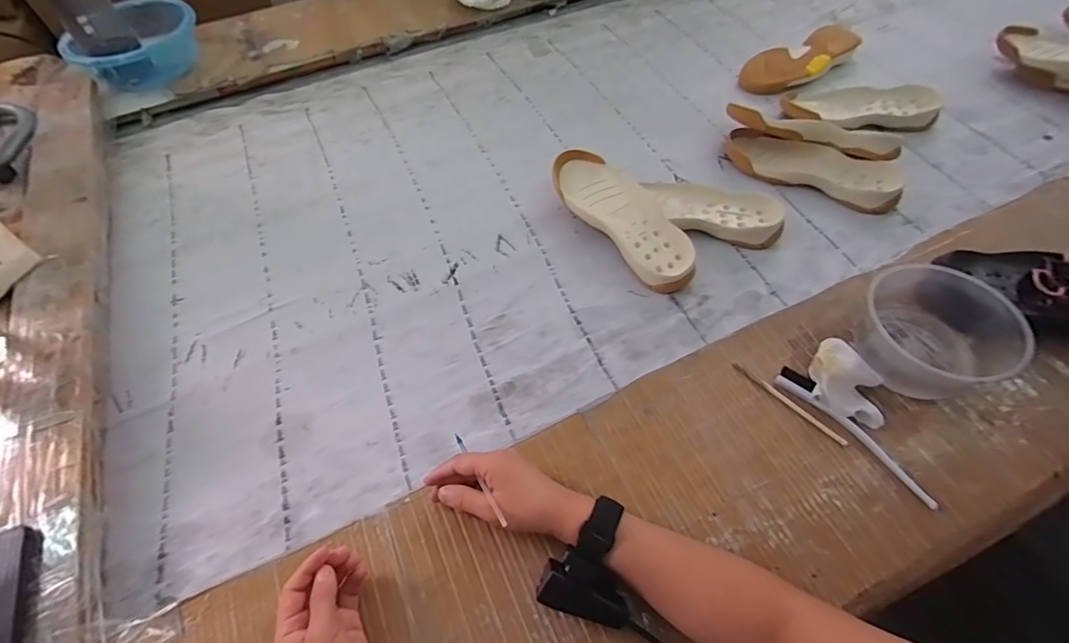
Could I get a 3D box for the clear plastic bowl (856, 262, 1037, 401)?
[{"bbox_3d":[0.395,0.018,0.503,0.122,0.074,0.132,0,59,0],"label":"clear plastic bowl"}]

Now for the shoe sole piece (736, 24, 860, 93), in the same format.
[{"bbox_3d":[0.479,-0.468,0.907,0.234,0.045,0.099,-31,64,-17],"label":"shoe sole piece"}]

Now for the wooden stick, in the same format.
[{"bbox_3d":[0.259,0.083,0.517,0.008,0.004,0.126,-38,67,-20],"label":"wooden stick"}]

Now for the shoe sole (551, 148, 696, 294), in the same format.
[{"bbox_3d":[0.124,-0.144,0.686,0.092,0.060,0.243,-34,65,-19],"label":"shoe sole"}]

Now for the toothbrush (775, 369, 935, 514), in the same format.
[{"bbox_3d":[0.312,0.107,0.491,0.025,0.015,0.169,-33,65,-18],"label":"toothbrush"}]

